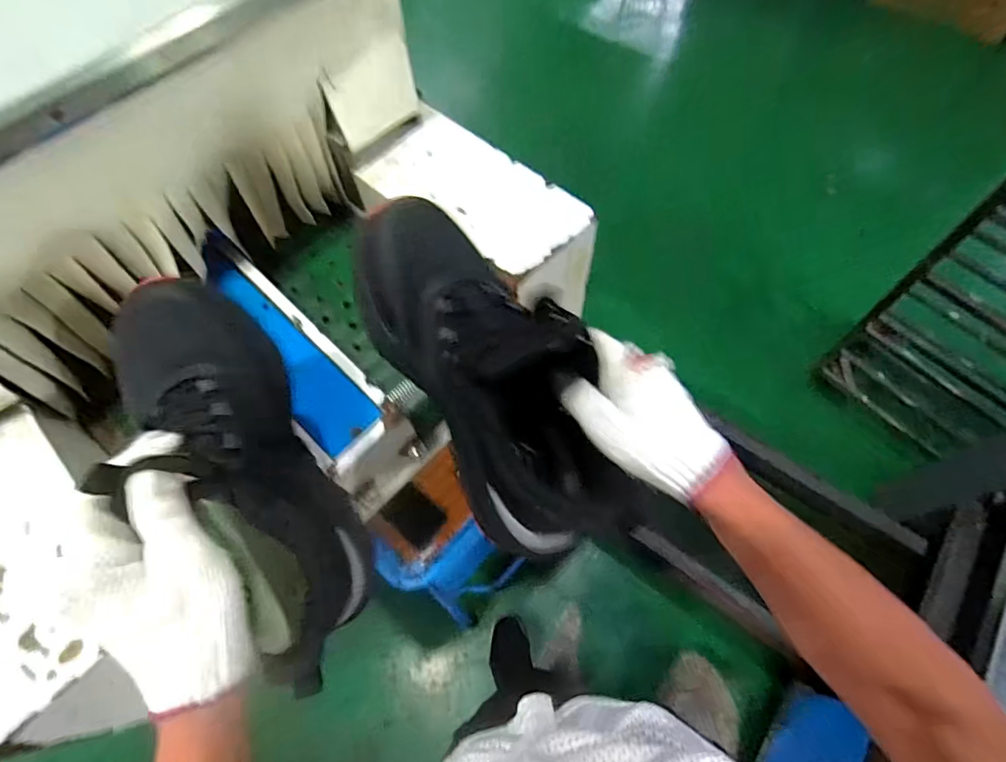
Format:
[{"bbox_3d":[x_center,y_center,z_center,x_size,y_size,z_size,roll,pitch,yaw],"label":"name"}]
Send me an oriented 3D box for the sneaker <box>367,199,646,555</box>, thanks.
[{"bbox_3d":[-0.007,-0.015,0.379,0.137,0.103,0.283,-24,86,-10],"label":"sneaker"}]

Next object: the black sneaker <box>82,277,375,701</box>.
[{"bbox_3d":[-0.184,0.067,0.370,0.083,0.121,0.280,-26,88,-11],"label":"black sneaker"}]

